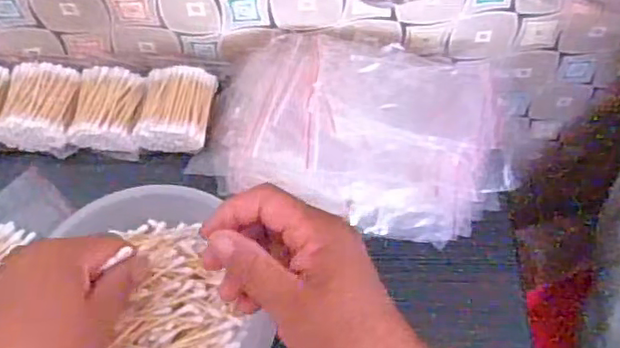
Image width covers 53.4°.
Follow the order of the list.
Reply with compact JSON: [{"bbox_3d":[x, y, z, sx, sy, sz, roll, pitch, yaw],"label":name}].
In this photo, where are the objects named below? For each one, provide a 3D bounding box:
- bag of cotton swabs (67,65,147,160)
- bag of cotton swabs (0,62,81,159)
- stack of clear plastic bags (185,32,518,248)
[{"bbox_3d":[-0.172,-0.055,0.537,0.056,0.032,0.070,5,60,2],"label":"bag of cotton swabs"},{"bbox_3d":[-0.232,-0.056,0.534,0.061,0.035,0.073,4,60,2],"label":"bag of cotton swabs"},{"bbox_3d":[0.042,-0.040,0.518,0.251,0.054,0.170,13,61,7],"label":"stack of clear plastic bags"}]

